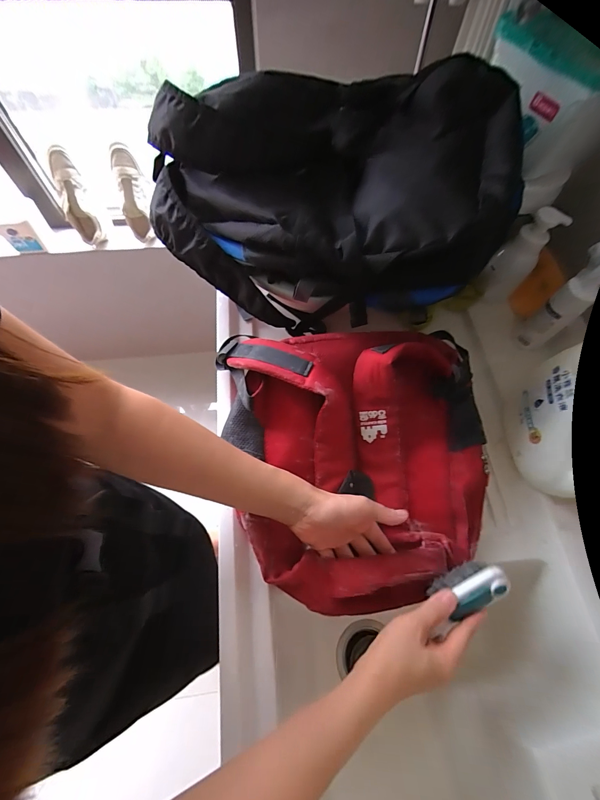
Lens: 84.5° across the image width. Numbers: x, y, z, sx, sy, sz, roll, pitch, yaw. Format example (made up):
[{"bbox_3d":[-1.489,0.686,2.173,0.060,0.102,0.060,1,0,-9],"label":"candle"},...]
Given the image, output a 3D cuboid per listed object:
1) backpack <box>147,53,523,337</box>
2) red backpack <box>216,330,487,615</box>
[{"bbox_3d":[0.036,-0.300,0.474,0.425,0.211,0.312,23,66,8],"label":"backpack"},{"bbox_3d":[0.080,0.076,0.416,0.342,0.124,0.334,-6,66,-5],"label":"red backpack"}]

